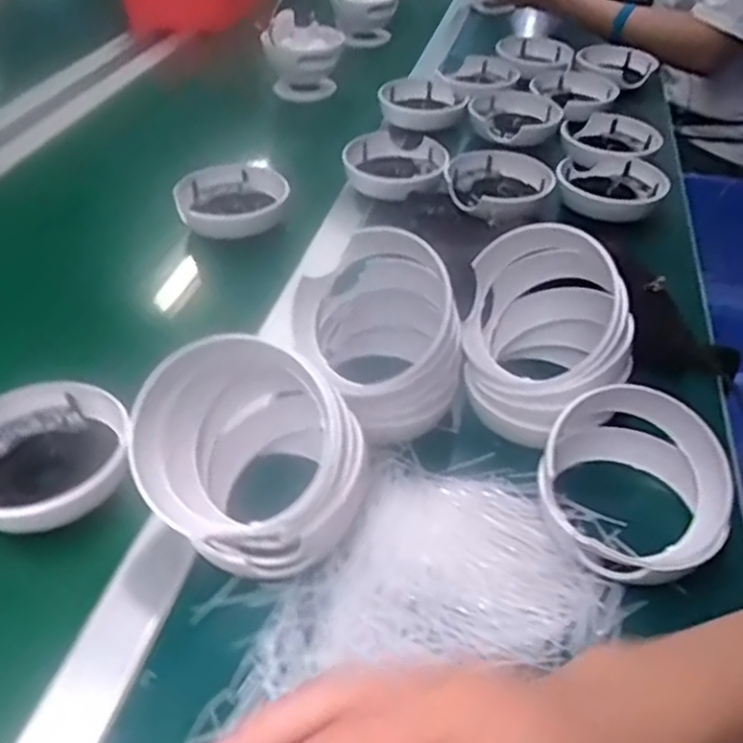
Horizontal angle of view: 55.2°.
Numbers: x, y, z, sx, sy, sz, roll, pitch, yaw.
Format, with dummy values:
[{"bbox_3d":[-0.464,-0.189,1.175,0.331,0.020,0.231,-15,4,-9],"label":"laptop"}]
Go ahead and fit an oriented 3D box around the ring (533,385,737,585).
[{"bbox_3d":[0.173,0.072,0.465,0.119,0.065,0.111,2,42,-1],"label":"ring"}]

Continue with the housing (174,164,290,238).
[{"bbox_3d":[-0.151,-0.184,0.772,0.108,0.042,0.106,2,42,-1],"label":"housing"}]

